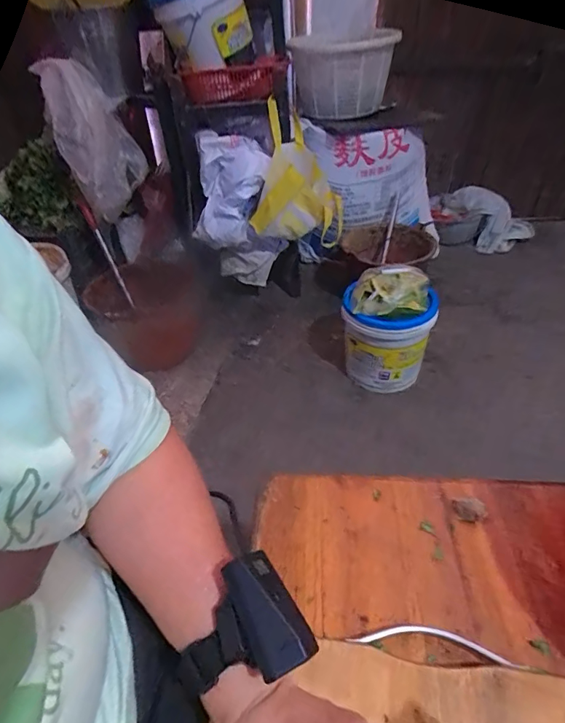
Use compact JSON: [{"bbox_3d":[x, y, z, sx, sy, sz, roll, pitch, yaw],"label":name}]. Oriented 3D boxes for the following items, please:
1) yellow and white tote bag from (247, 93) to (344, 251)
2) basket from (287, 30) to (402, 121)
[{"bbox_3d":[0.037,-0.511,1.254,0.190,0.360,0.201,-30,48,-28],"label":"yellow and white tote bag"},{"bbox_3d":[0.187,-0.889,1.364,0.316,0.206,0.372,1,41,5],"label":"basket"}]

